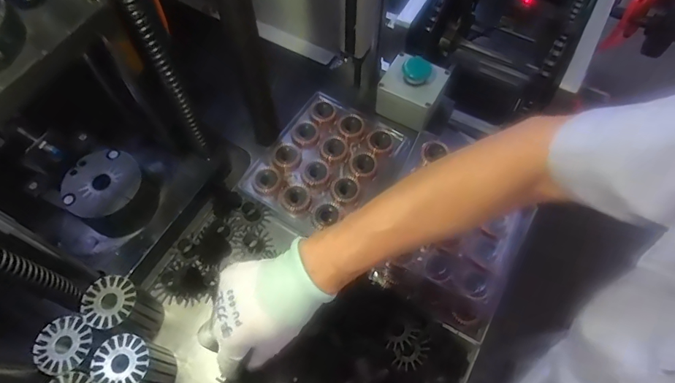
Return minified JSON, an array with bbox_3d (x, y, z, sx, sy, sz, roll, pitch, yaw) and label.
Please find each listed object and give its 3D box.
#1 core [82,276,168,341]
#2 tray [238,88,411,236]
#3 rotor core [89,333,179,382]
[{"bbox_3d":[-0.225,0.127,0.463,0.052,0.076,0.050,30,66,15],"label":"core"},{"bbox_3d":[-0.015,-0.038,0.580,0.149,0.044,0.183,29,66,14],"label":"tray"},{"bbox_3d":[-0.201,0.177,0.436,0.055,0.075,0.049,8,62,4],"label":"rotor core"}]

